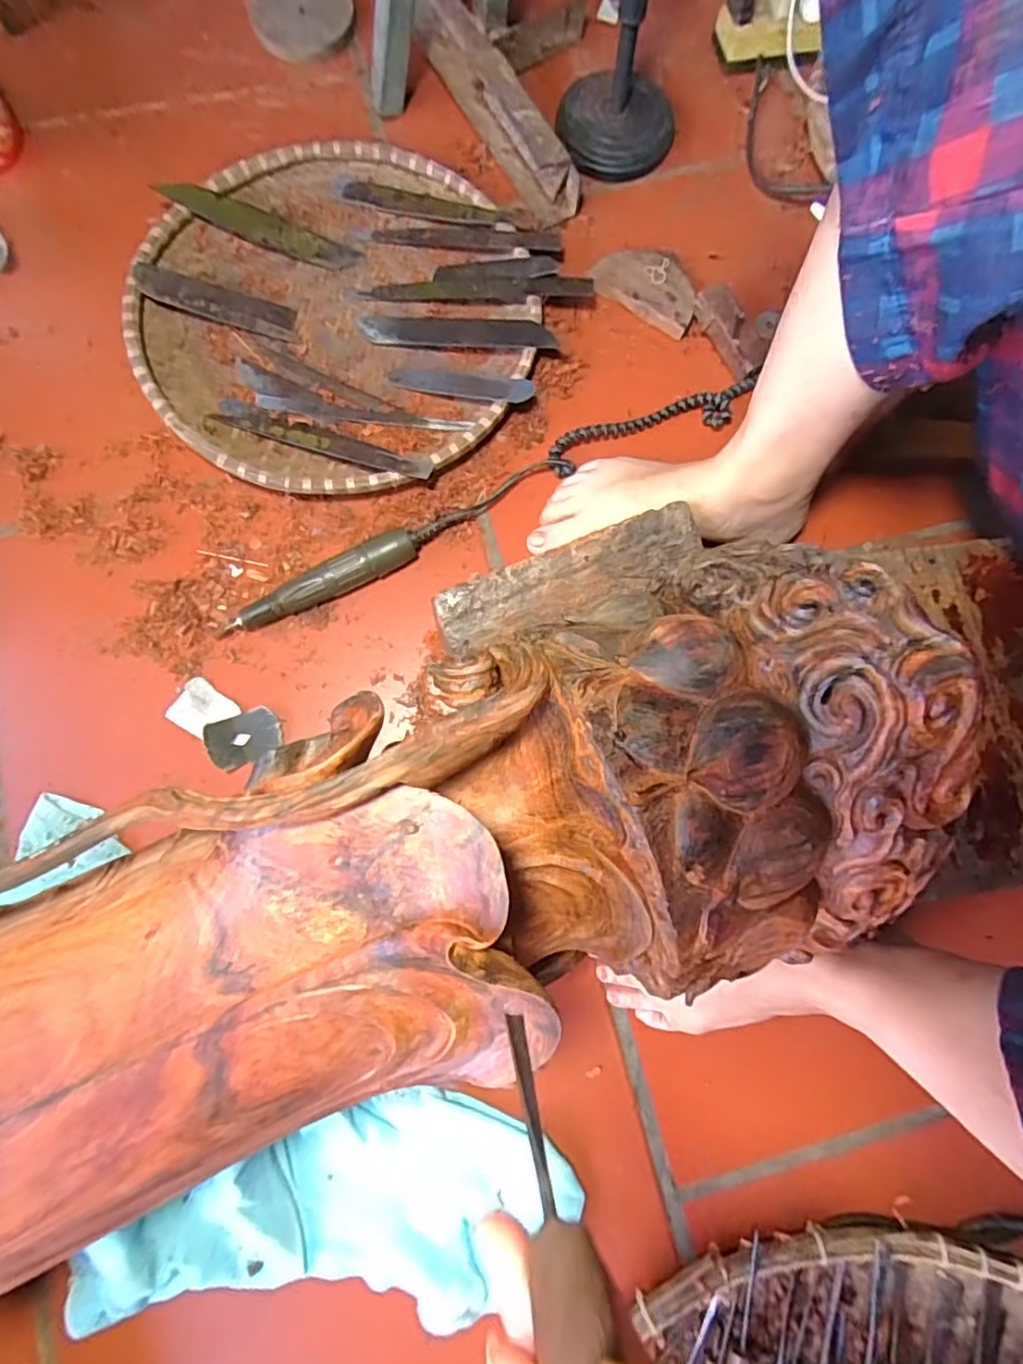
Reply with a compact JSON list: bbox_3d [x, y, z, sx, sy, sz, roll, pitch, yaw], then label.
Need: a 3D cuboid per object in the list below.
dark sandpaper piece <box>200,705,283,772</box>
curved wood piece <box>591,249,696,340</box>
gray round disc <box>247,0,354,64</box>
[{"bbox_3d":[-0.202,0.044,0.454,0.050,0.011,0.040,-21,92,-24],"label":"dark sandpaper piece"},{"bbox_3d":[0.123,-0.355,0.534,0.097,0.016,0.062,31,80,6],"label":"curved wood piece"},{"bbox_3d":[-0.213,-0.675,0.604,0.099,0.016,0.102,0,78,0],"label":"gray round disc"}]

